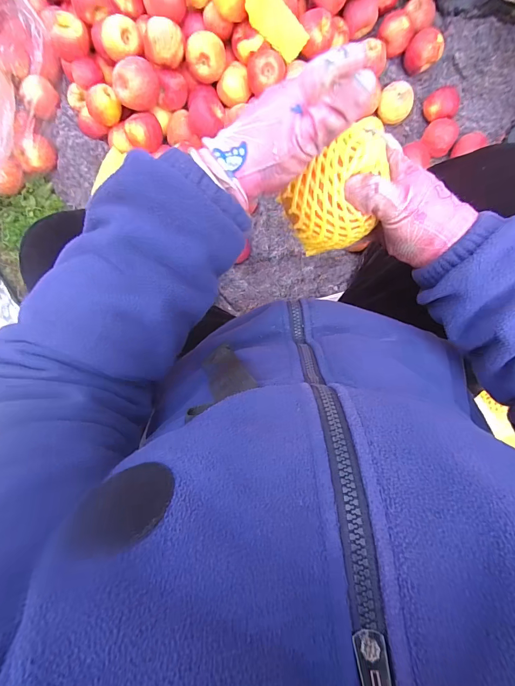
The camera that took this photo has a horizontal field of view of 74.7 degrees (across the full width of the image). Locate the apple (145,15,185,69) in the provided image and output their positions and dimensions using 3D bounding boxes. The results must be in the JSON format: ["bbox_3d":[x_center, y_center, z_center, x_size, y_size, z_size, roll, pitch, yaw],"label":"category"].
[{"bbox_3d":[-0.194,-0.609,0.675,0.078,0.064,0.083,0,94,6],"label":"apple"}]

